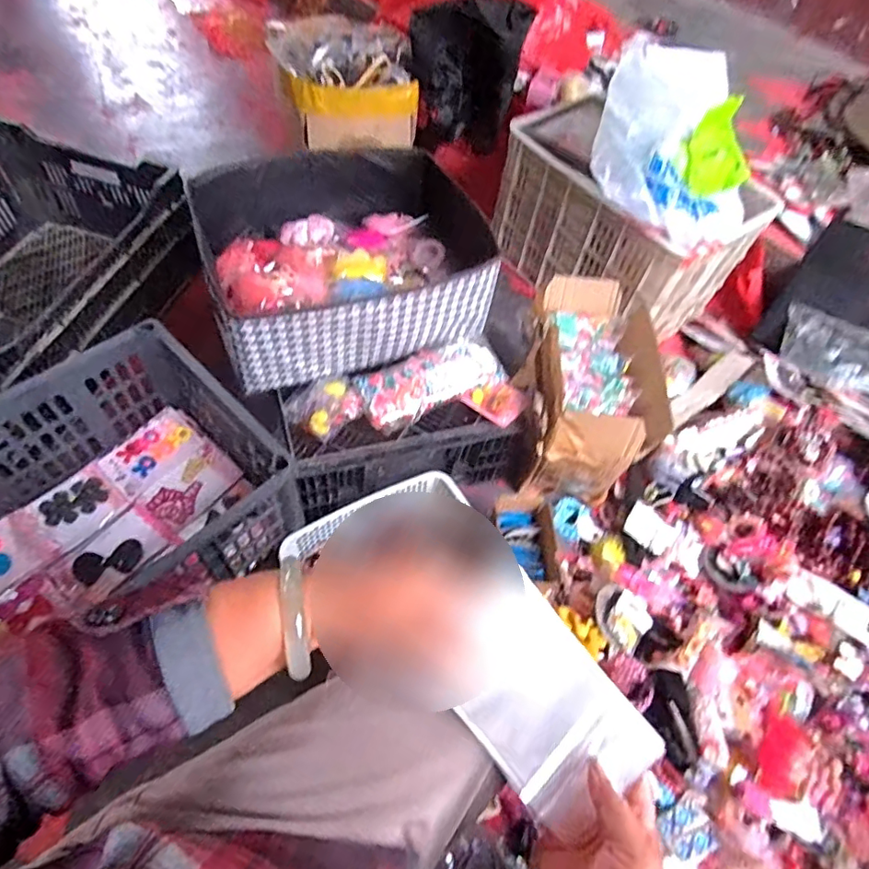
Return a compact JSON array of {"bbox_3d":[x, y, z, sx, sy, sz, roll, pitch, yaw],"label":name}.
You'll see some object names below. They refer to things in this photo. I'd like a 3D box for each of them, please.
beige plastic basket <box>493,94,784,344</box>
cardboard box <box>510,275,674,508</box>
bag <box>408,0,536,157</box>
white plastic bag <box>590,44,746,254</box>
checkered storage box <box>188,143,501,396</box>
[{"bbox_3d":[0.392,-0.469,1.214,0.358,0.302,0.503,-35,69,-25],"label":"beige plastic basket"},{"bbox_3d":[0.260,-0.083,0.966,0.212,0.217,0.348,8,58,0],"label":"cardboard box"},{"bbox_3d":[0.079,-0.896,1.375,0.290,0.335,0.080,-10,60,-14],"label":"bag"},{"bbox_3d":[0.470,-0.575,1.014,0.314,0.197,0.419,18,57,4],"label":"white plastic bag"},{"bbox_3d":[-0.146,-0.285,0.874,0.412,0.149,0.358,-17,62,-17],"label":"checkered storage box"}]

